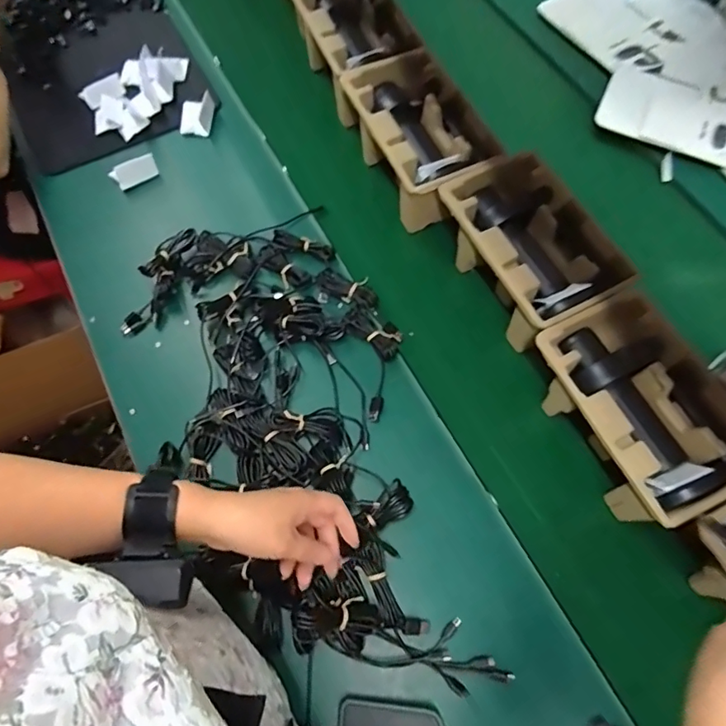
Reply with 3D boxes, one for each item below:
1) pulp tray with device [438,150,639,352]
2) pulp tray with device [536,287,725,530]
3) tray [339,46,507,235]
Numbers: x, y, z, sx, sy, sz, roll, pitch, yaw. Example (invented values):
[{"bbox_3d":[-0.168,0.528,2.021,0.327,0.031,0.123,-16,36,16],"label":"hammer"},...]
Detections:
[{"bbox_3d":[0.202,-0.138,0.643,0.140,0.101,0.230,-23,66,-11],"label":"pulp tray with device"},{"bbox_3d":[0.299,0.053,0.558,0.144,0.098,0.224,-28,67,-13],"label":"pulp tray with device"},{"bbox_3d":[0.077,-0.315,0.726,0.148,0.109,0.229,-23,66,-11],"label":"tray"}]

